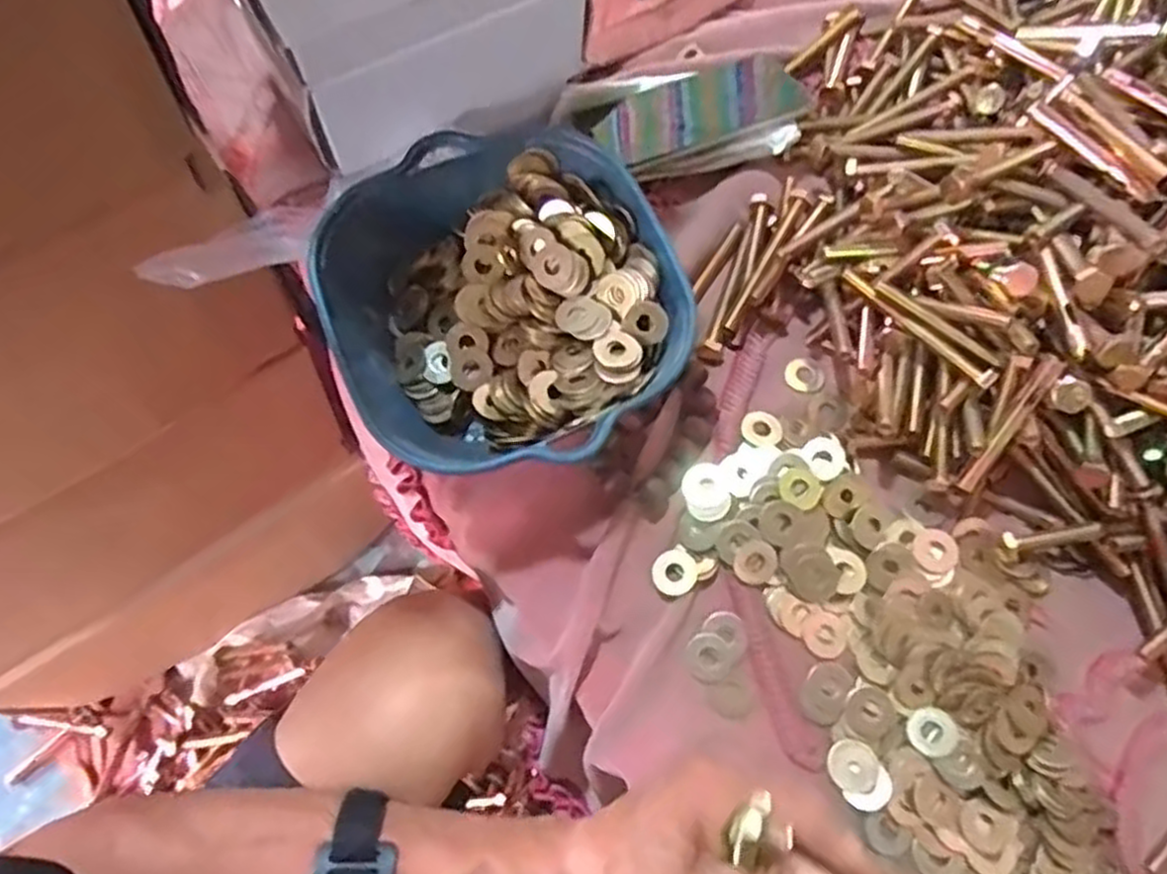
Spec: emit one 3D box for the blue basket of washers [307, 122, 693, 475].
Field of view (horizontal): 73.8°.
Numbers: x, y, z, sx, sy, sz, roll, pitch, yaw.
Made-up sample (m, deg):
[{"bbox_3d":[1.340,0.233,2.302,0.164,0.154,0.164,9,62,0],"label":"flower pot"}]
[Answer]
[{"bbox_3d":[-0.045,-0.071,0.450,0.186,0.074,0.196,1,70,-3],"label":"blue basket of washers"}]

